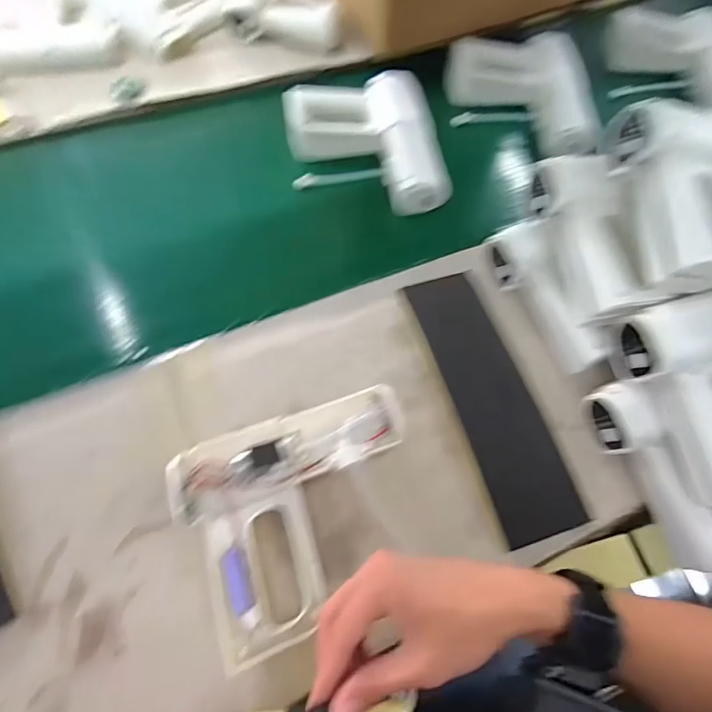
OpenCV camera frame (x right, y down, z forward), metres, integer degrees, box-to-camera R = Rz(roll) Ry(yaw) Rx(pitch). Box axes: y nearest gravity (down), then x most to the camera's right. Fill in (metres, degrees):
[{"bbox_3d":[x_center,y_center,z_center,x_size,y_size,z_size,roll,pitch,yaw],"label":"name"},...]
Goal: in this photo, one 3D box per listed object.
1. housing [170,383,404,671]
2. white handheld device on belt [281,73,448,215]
[{"bbox_3d":[-0.038,0.137,0.412,0.208,0.046,0.179,-19,67,-12],"label":"housing"},{"bbox_3d":[0.012,-0.281,0.625,0.191,0.060,0.213,-10,65,-8],"label":"white handheld device on belt"}]

